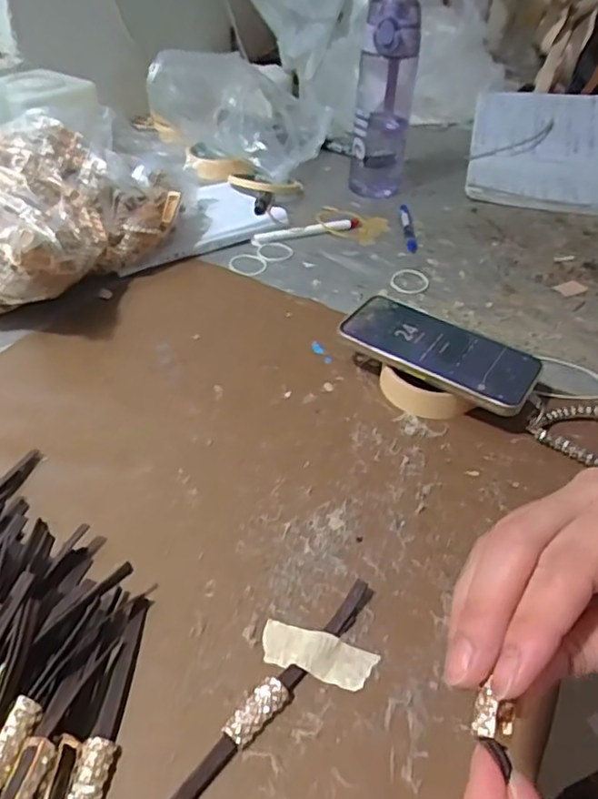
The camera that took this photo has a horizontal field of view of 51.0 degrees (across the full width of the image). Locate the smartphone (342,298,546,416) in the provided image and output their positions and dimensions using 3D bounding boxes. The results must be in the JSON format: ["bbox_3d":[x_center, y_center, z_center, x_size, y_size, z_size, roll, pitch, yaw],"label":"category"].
[{"bbox_3d":[0.115,-0.041,0.511,0.155,0.009,0.075,28,49,23],"label":"smartphone"}]

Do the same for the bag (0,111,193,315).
[{"bbox_3d":[-0.247,-0.171,0.598,0.173,0.119,0.299,19,42,16],"label":"bag"}]

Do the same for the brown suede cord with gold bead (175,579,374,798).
[{"bbox_3d":[-0.029,0.163,0.305,0.017,0.010,0.216,28,46,25],"label":"brown suede cord with gold bead"}]

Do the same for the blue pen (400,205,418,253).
[{"bbox_3d":[0.130,-0.205,0.745,0.012,0.013,0.100,4,40,-1],"label":"blue pen"}]

